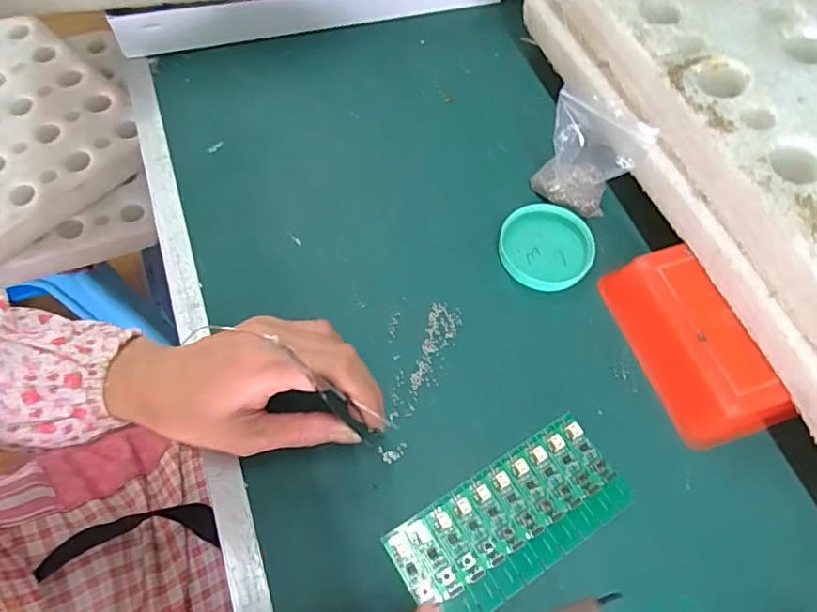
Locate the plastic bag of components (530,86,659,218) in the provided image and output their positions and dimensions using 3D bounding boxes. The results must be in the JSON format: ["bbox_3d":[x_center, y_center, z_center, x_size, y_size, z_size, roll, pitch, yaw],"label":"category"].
[{"bbox_3d":[0.128,-0.106,0.387,0.065,0.083,0.034,23,65,10],"label":"plastic bag of components"}]

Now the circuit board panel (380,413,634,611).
[{"bbox_3d":[0.060,0.125,0.315,0.137,0.006,0.063,-27,67,-15],"label":"circuit board panel"}]

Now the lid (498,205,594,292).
[{"bbox_3d":[0.101,-0.043,0.396,0.065,0.013,0.063,0,64,-1],"label":"lid"}]

